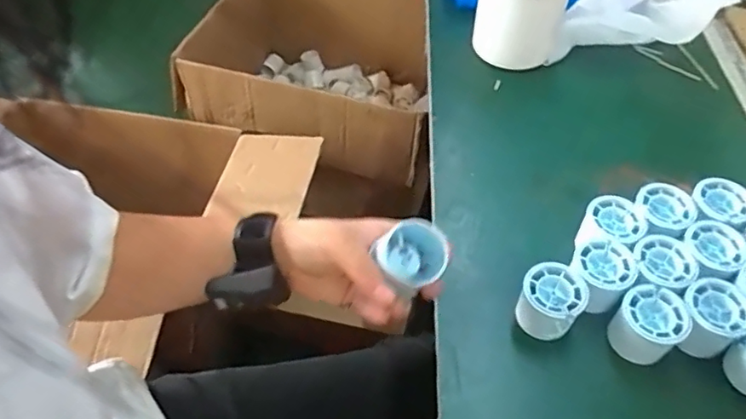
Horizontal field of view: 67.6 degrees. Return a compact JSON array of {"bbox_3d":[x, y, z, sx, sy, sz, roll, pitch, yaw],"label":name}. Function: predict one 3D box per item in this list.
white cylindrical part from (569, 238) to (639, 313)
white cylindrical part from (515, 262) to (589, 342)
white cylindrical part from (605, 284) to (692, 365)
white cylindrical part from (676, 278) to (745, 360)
[{"bbox_3d":[0.214,0.062,0.529,0.053,0.046,0.051,0,52,0],"label":"white cylindrical part"},{"bbox_3d":[0.163,0.085,0.514,0.053,0.049,0.053,0,52,0],"label":"white cylindrical part"},{"bbox_3d":[0.245,0.103,0.498,0.051,0.048,0.053,0,52,0],"label":"white cylindrical part"},{"bbox_3d":[0.301,0.097,0.500,0.056,0.047,0.052,0,52,0],"label":"white cylindrical part"}]

